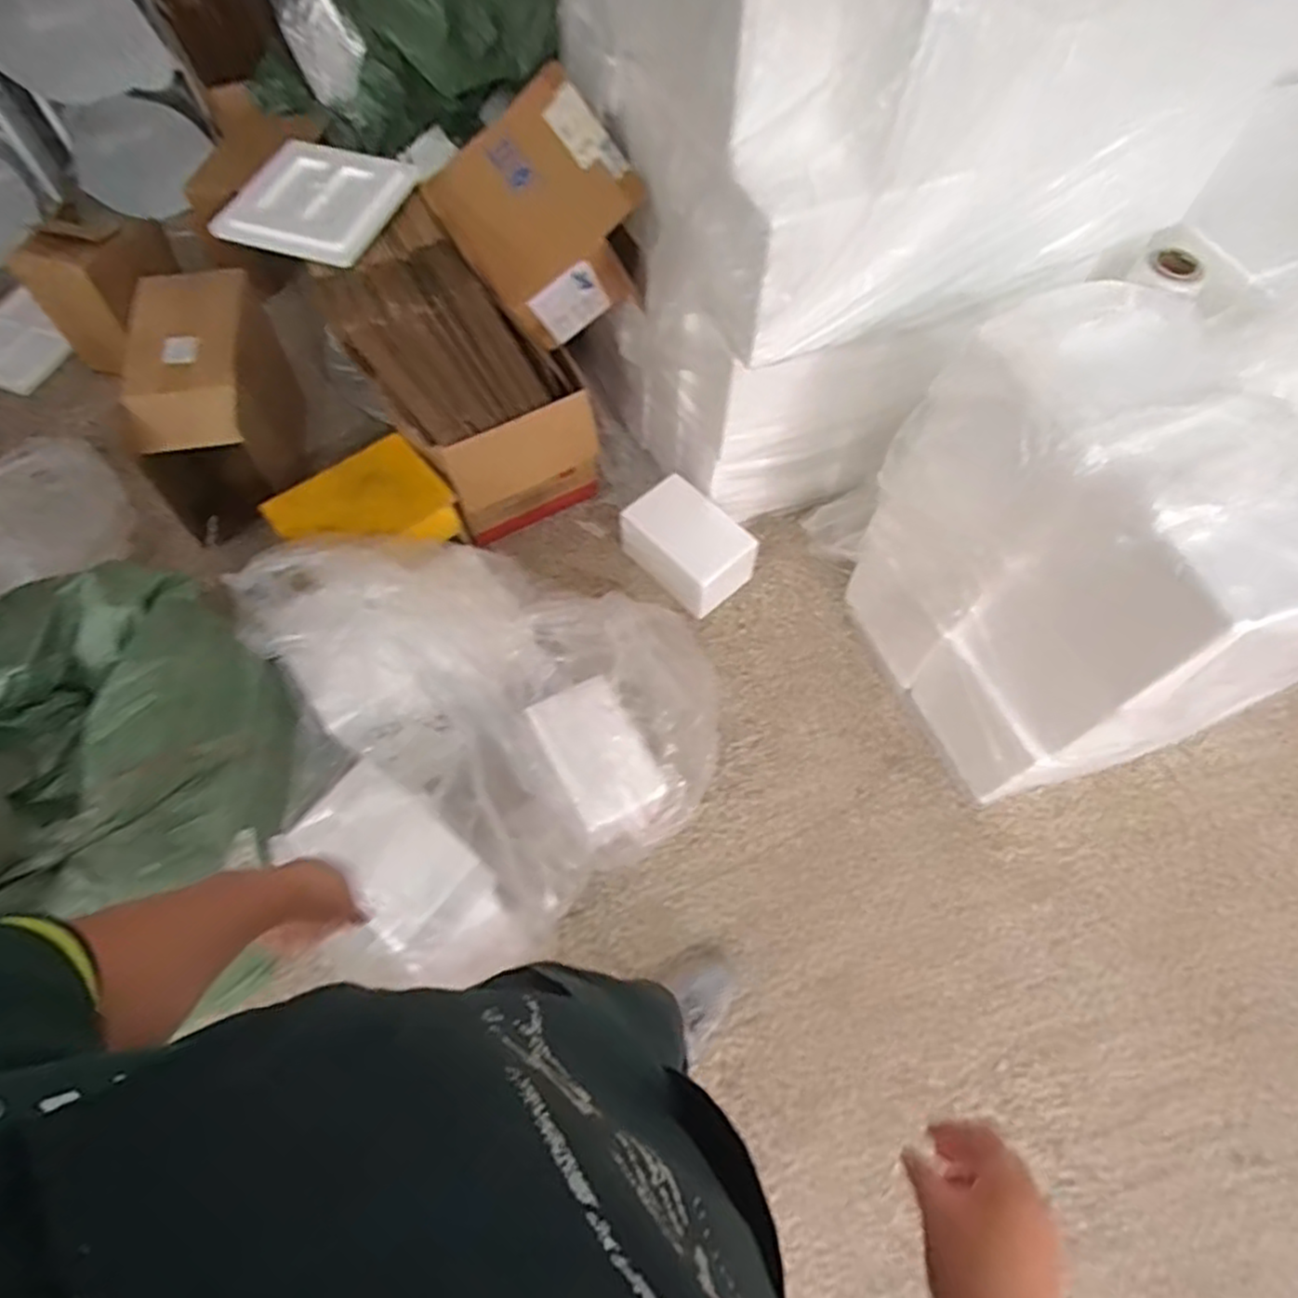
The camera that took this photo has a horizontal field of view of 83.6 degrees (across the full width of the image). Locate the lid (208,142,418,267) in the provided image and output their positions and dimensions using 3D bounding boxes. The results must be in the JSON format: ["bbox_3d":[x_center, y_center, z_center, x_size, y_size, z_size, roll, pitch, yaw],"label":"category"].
[{"bbox_3d":[-0.551,-0.729,1.178,0.261,0.039,0.295,16,59,4],"label":"lid"}]

